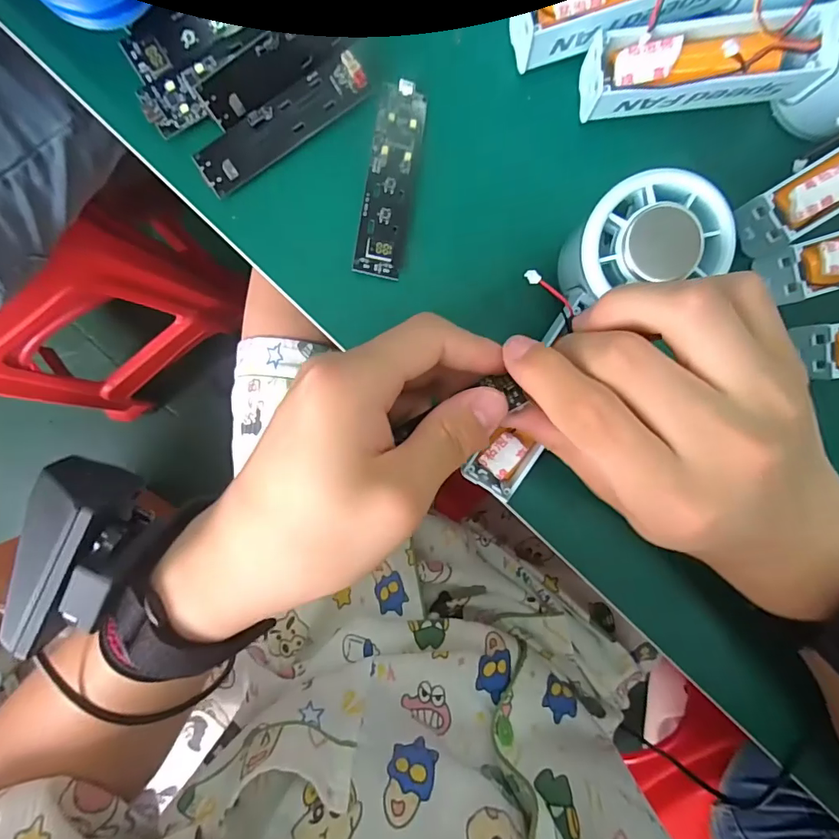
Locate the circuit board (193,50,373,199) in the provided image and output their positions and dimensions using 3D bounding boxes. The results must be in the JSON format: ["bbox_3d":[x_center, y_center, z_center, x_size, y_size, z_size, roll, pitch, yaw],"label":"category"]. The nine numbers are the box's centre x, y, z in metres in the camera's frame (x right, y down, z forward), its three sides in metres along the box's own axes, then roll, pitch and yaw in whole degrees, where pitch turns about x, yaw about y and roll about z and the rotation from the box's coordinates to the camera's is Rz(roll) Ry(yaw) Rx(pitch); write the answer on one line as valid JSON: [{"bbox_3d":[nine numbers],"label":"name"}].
[{"bbox_3d":[-0.067,-0.143,0.225,0.089,0.009,0.024,-32,95,1],"label":"circuit board"}]

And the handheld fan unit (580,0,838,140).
[{"bbox_3d":[0.152,-0.158,0.211,0.146,0.055,0.055,-1,95,11],"label":"handheld fan unit"}]

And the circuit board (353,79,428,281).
[{"bbox_3d":[-0.014,-0.116,0.227,0.023,0.007,0.091,10,94,-2],"label":"circuit board"}]

